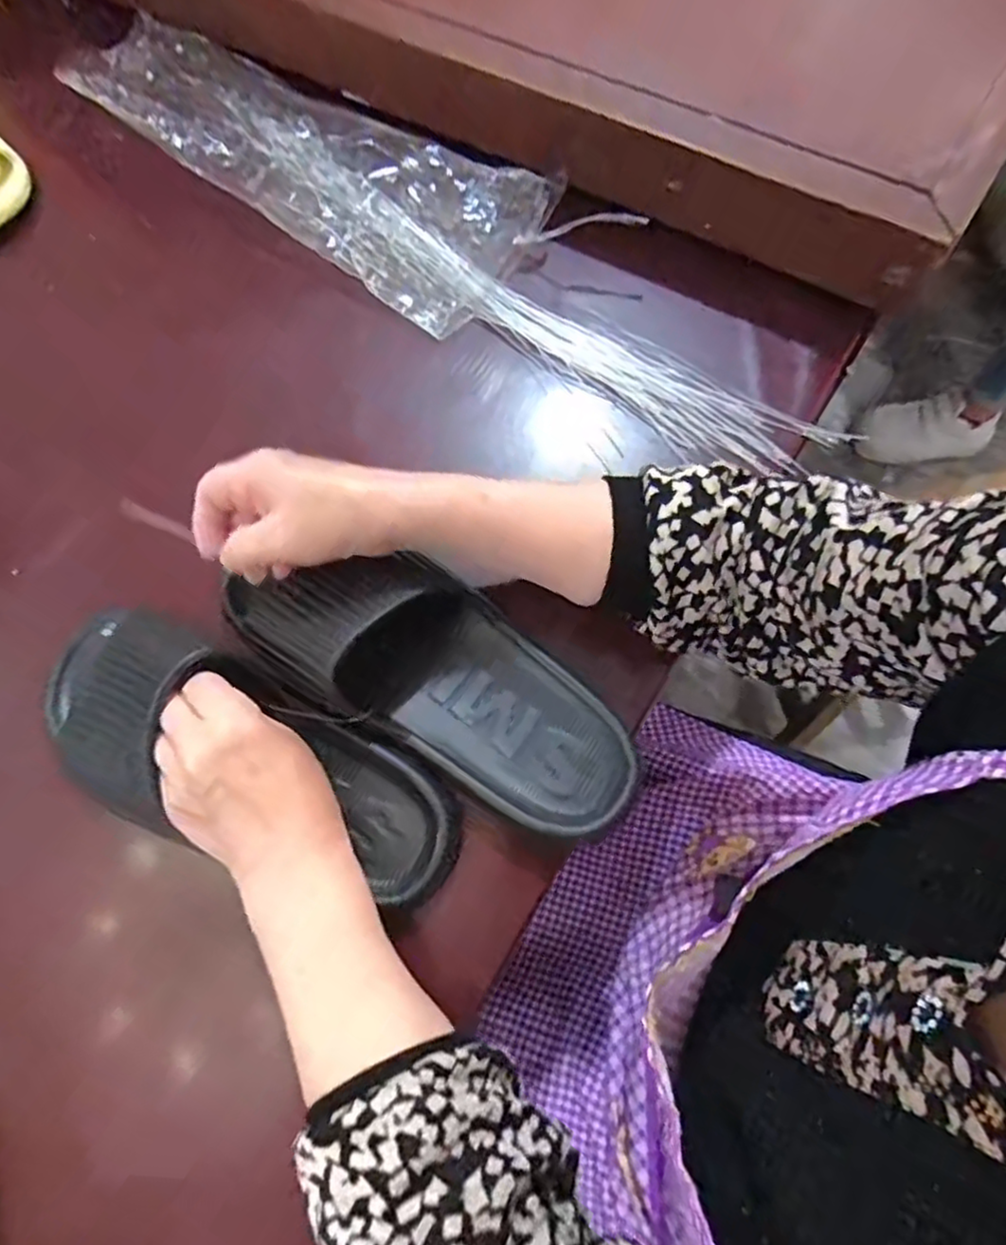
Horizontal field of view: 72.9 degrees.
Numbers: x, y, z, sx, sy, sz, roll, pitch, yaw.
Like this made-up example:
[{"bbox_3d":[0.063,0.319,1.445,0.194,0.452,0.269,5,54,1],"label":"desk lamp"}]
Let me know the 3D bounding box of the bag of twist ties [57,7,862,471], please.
[{"bbox_3d":[-0.084,-0.326,0.530,0.703,0.050,0.127,34,75,14],"label":"bag of twist ties"}]

